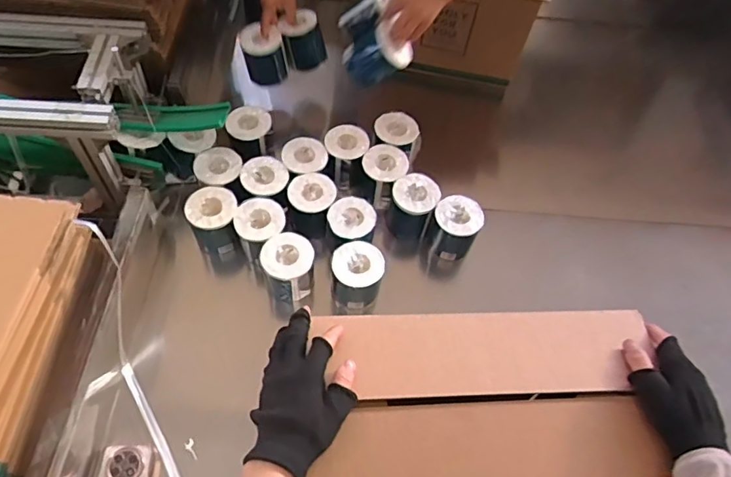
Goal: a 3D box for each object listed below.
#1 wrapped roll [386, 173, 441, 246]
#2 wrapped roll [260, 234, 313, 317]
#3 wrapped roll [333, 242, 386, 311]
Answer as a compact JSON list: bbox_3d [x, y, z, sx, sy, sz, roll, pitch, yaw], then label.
[{"bbox_3d":[0.101,-0.063,1.114,0.095,0.135,0.087,2,58,-3],"label":"wrapped roll"},{"bbox_3d":[-0.149,0.074,1.030,0.092,0.168,0.097,2,58,-3],"label":"wrapped roll"},{"bbox_3d":[-0.016,0.072,1.011,0.092,0.115,0.087,2,58,-3],"label":"wrapped roll"}]

